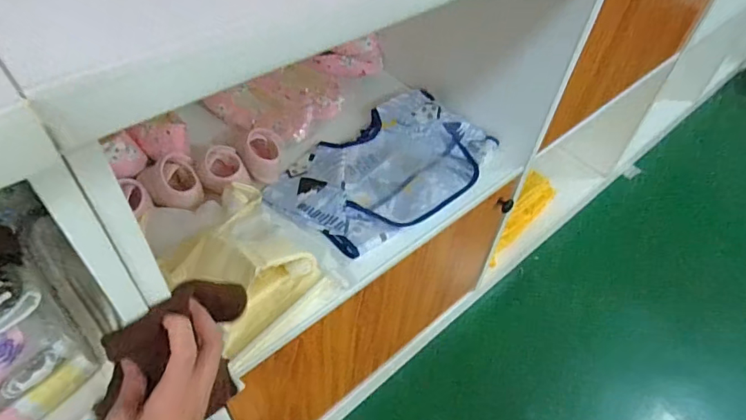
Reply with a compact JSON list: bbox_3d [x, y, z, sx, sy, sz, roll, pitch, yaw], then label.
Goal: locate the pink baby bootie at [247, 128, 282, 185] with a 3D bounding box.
[{"bbox_3d":[-0.162,-0.078,0.716,0.052,0.055,0.063,-2,49,-6],"label":"pink baby bootie"}]

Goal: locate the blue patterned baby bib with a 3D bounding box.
[{"bbox_3d":[0.026,-0.069,0.752,0.336,0.033,0.213,-33,59,-29],"label":"blue patterned baby bib"}]

